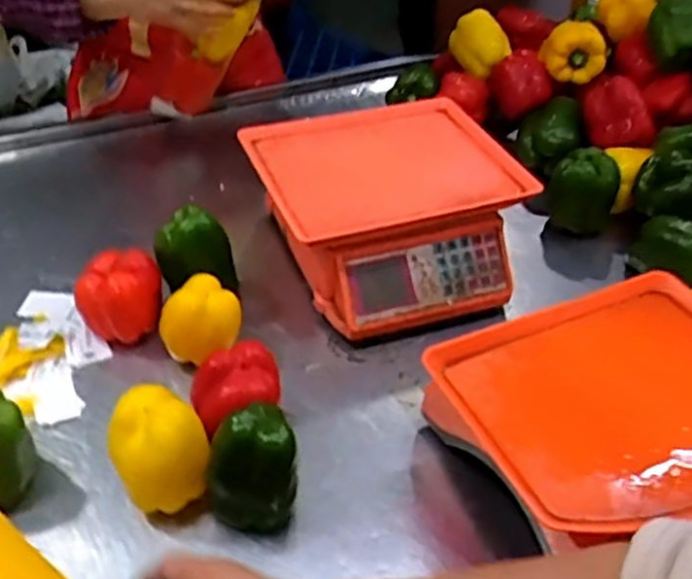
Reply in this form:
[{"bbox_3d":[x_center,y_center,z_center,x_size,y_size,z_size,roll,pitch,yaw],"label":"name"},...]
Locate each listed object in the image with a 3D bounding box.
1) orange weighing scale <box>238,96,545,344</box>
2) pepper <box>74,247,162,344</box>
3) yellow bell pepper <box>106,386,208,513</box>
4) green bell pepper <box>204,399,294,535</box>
[{"bbox_3d":[0.053,-0.092,0.874,0.292,0.131,0.281,-12,44,-15],"label":"orange weighing scale"},{"bbox_3d":[-0.248,0.008,0.785,0.090,0.084,0.080,-16,45,-19],"label":"pepper"},{"bbox_3d":[-0.164,0.144,0.625,0.071,0.100,0.086,-22,47,-24],"label":"yellow bell pepper"},{"bbox_3d":[-0.079,0.152,0.615,0.075,0.113,0.063,9,42,7],"label":"green bell pepper"}]

